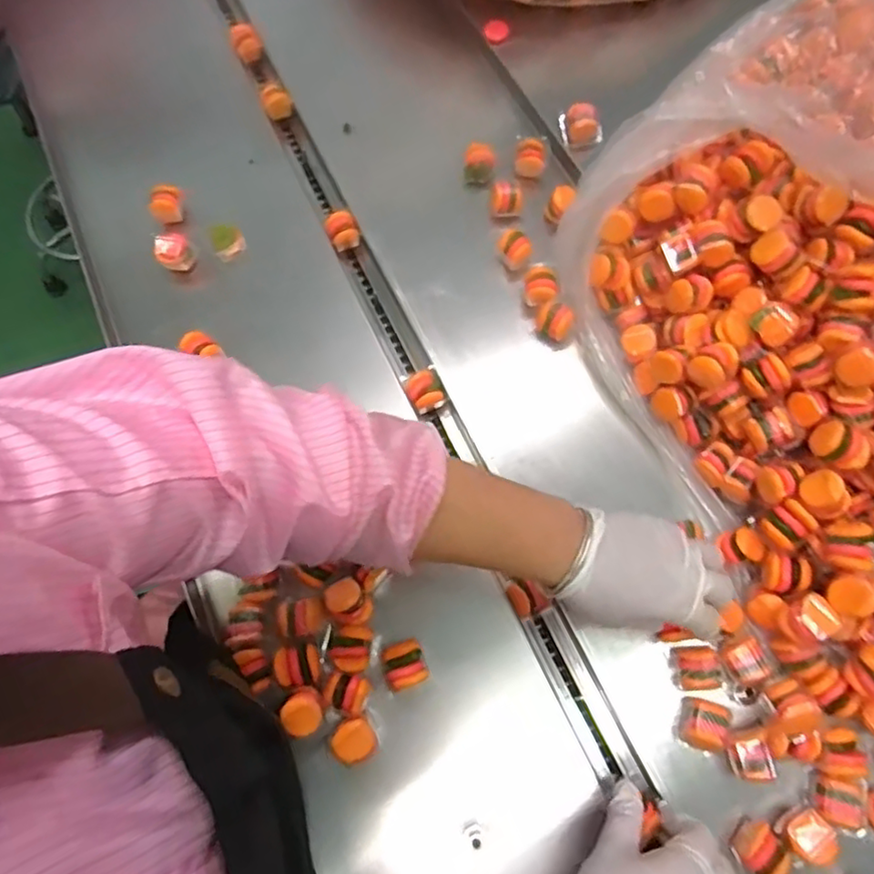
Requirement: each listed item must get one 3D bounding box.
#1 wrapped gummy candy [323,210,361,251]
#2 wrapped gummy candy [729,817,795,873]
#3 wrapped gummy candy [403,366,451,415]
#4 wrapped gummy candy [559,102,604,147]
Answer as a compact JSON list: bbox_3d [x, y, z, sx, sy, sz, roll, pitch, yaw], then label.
[{"bbox_3d":[-0.097,-0.212,0.648,0.031,0.030,0.027,-29,70,-11],"label":"wrapped gummy candy"},{"bbox_3d":[0.225,0.286,0.436,0.030,0.026,0.033,31,71,13],"label":"wrapped gummy candy"},{"bbox_3d":[-0.011,-0.043,0.577,0.034,0.020,0.036,-24,69,-9],"label":"wrapped gummy candy"},{"bbox_3d":[0.149,-0.324,0.653,0.044,0.034,0.025,-6,68,-2],"label":"wrapped gummy candy"}]

